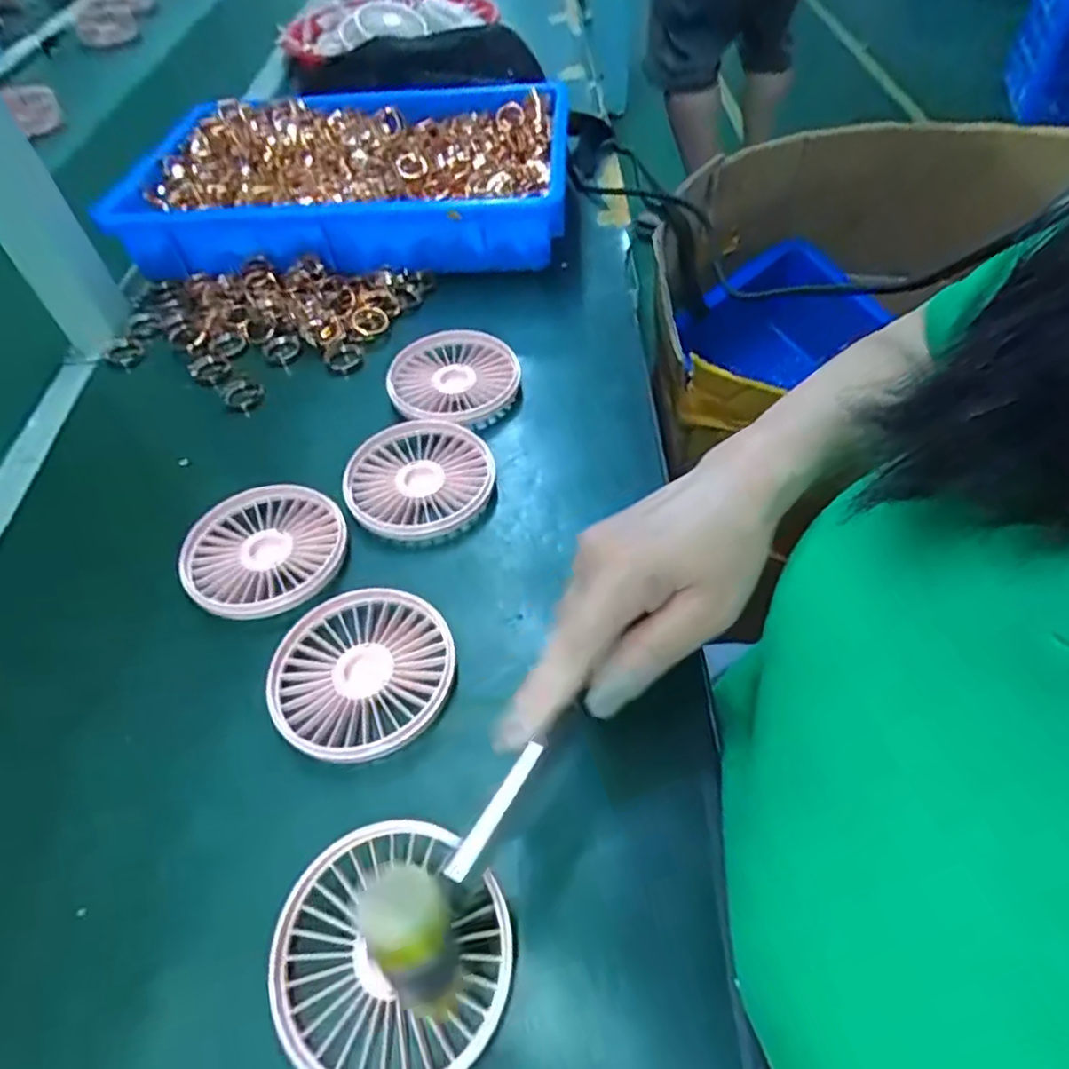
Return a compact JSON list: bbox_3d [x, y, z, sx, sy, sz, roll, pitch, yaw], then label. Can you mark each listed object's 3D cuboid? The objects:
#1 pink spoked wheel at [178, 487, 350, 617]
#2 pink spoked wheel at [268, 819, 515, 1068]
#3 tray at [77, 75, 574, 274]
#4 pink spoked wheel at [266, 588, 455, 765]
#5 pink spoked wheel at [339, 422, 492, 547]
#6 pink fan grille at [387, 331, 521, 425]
[{"bbox_3d":[-0.149,0.008,0.378,0.087,0.011,0.085,-2,52,2],"label":"pink spoked wheel"},{"bbox_3d":[-0.054,0.159,0.256,0.087,0.021,0.086,-2,52,2],"label":"pink spoked wheel"},{"bbox_3d":[-0.151,-0.315,0.599,0.347,0.067,0.236,-1,52,3],"label":"tray"},{"bbox_3d":[-0.085,0.067,0.330,0.086,0.017,0.087,-2,52,2],"label":"pink spoked wheel"},{"bbox_3d":[-0.068,-0.034,0.409,0.085,0.015,0.088,-2,52,2],"label":"pink spoked wheel"},{"bbox_3d":[-0.053,-0.106,0.463,0.088,0.016,0.084,-2,52,2],"label":"pink fan grille"}]

